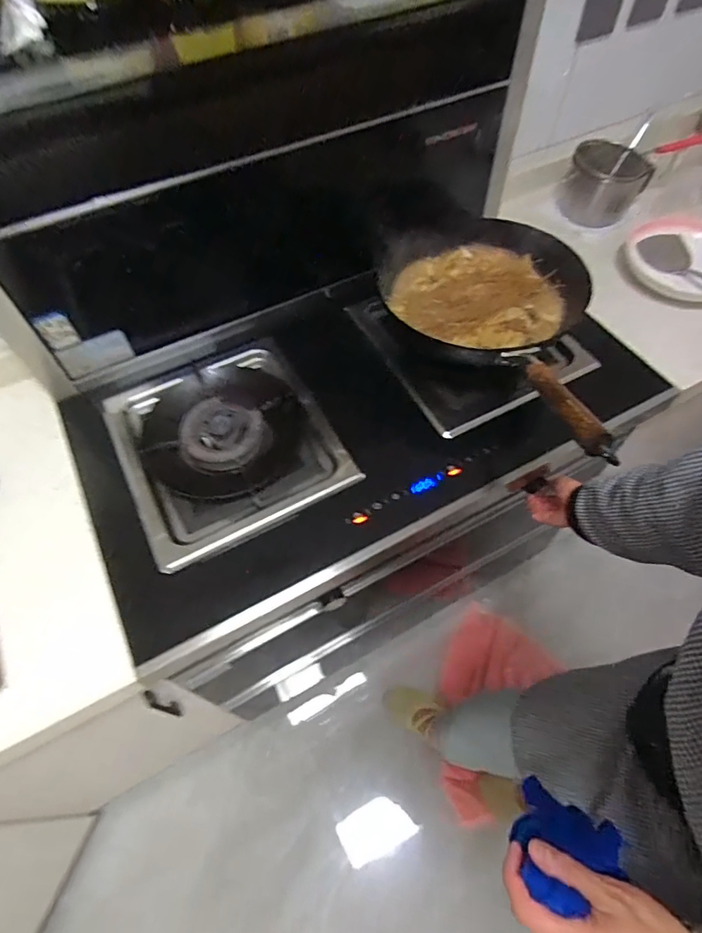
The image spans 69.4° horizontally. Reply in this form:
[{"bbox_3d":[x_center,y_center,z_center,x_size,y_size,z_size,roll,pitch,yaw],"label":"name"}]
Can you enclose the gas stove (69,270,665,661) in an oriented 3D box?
[{"bbox_3d":[-0.014,-0.090,0.832,0.822,0.100,0.492,-24,61,-12],"label":"gas stove"}]

